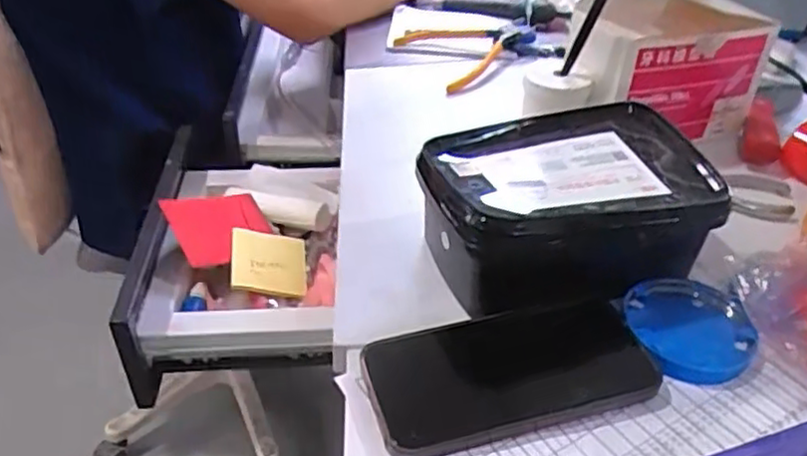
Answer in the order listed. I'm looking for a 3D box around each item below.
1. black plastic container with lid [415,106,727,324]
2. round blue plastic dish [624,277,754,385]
[{"bbox_3d":[0.103,-0.015,0.470,0.176,0.076,0.123,-7,38,-13],"label":"black plastic container with lid"},{"bbox_3d":[0.176,0.059,0.425,0.072,0.022,0.071,2,37,-2],"label":"round blue plastic dish"}]

